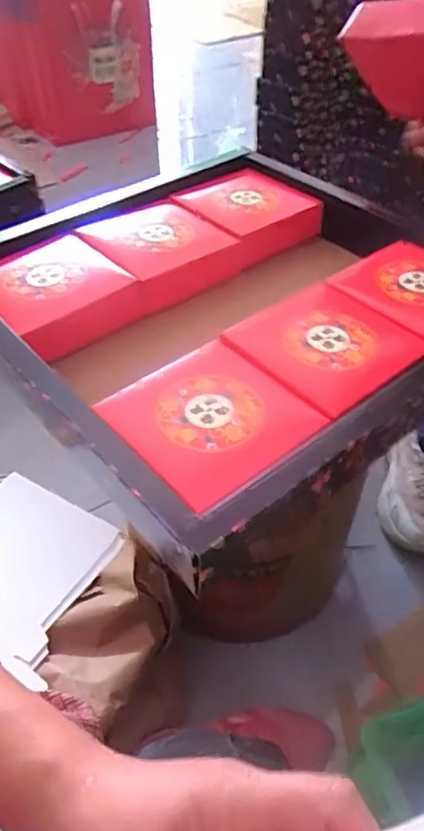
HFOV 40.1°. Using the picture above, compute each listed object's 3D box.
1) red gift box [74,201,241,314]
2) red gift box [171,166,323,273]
[{"bbox_3d":[-0.056,-0.179,0.633,0.133,0.041,0.131,-27,52,-24],"label":"red gift box"},{"bbox_3d":[0.037,-0.238,0.687,0.129,0.038,0.137,-33,54,-27],"label":"red gift box"}]

